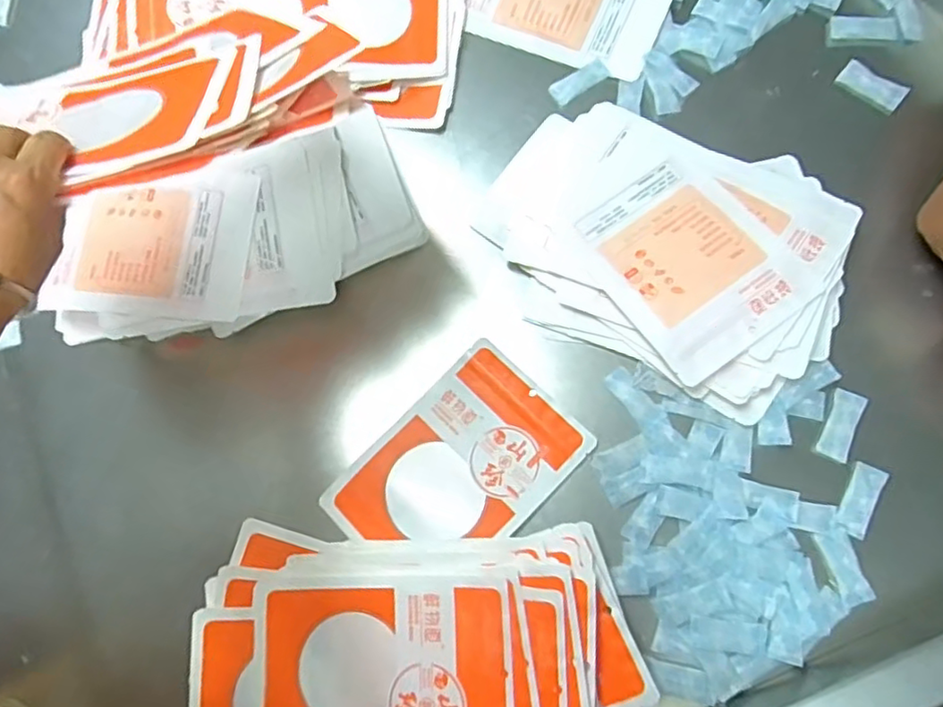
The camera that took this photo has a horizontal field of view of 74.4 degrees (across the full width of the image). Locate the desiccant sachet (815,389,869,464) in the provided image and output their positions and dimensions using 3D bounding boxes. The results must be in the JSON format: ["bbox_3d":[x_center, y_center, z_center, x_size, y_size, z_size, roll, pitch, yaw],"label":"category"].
[{"bbox_3d":[0.360,0.070,0.605,0.027,0.008,0.068,21,83,22],"label":"desiccant sachet"}]

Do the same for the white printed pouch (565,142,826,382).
[{"bbox_3d":[0.210,-0.104,0.631,0.168,0.014,0.229,-38,69,-3],"label":"white printed pouch"}]

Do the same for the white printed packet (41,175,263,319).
[{"bbox_3d":[-0.345,-0.118,0.672,0.220,0.013,0.154,4,81,3],"label":"white printed packet"}]

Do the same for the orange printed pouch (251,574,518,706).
[{"bbox_3d":[-0.082,0.294,0.571,0.245,0.011,0.166,-3,79,9],"label":"orange printed pouch"}]

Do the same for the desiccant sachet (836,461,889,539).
[{"bbox_3d":[0.368,0.137,0.587,0.026,0.008,0.069,23,77,25],"label":"desiccant sachet"}]

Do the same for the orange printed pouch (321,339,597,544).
[{"bbox_3d":[-0.014,0.118,0.632,0.237,0.008,0.164,-44,74,-7],"label":"orange printed pouch"}]

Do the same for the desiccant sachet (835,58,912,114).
[{"bbox_3d":[0.431,-0.288,0.670,0.068,0.006,0.036,42,87,18],"label":"desiccant sachet"}]

